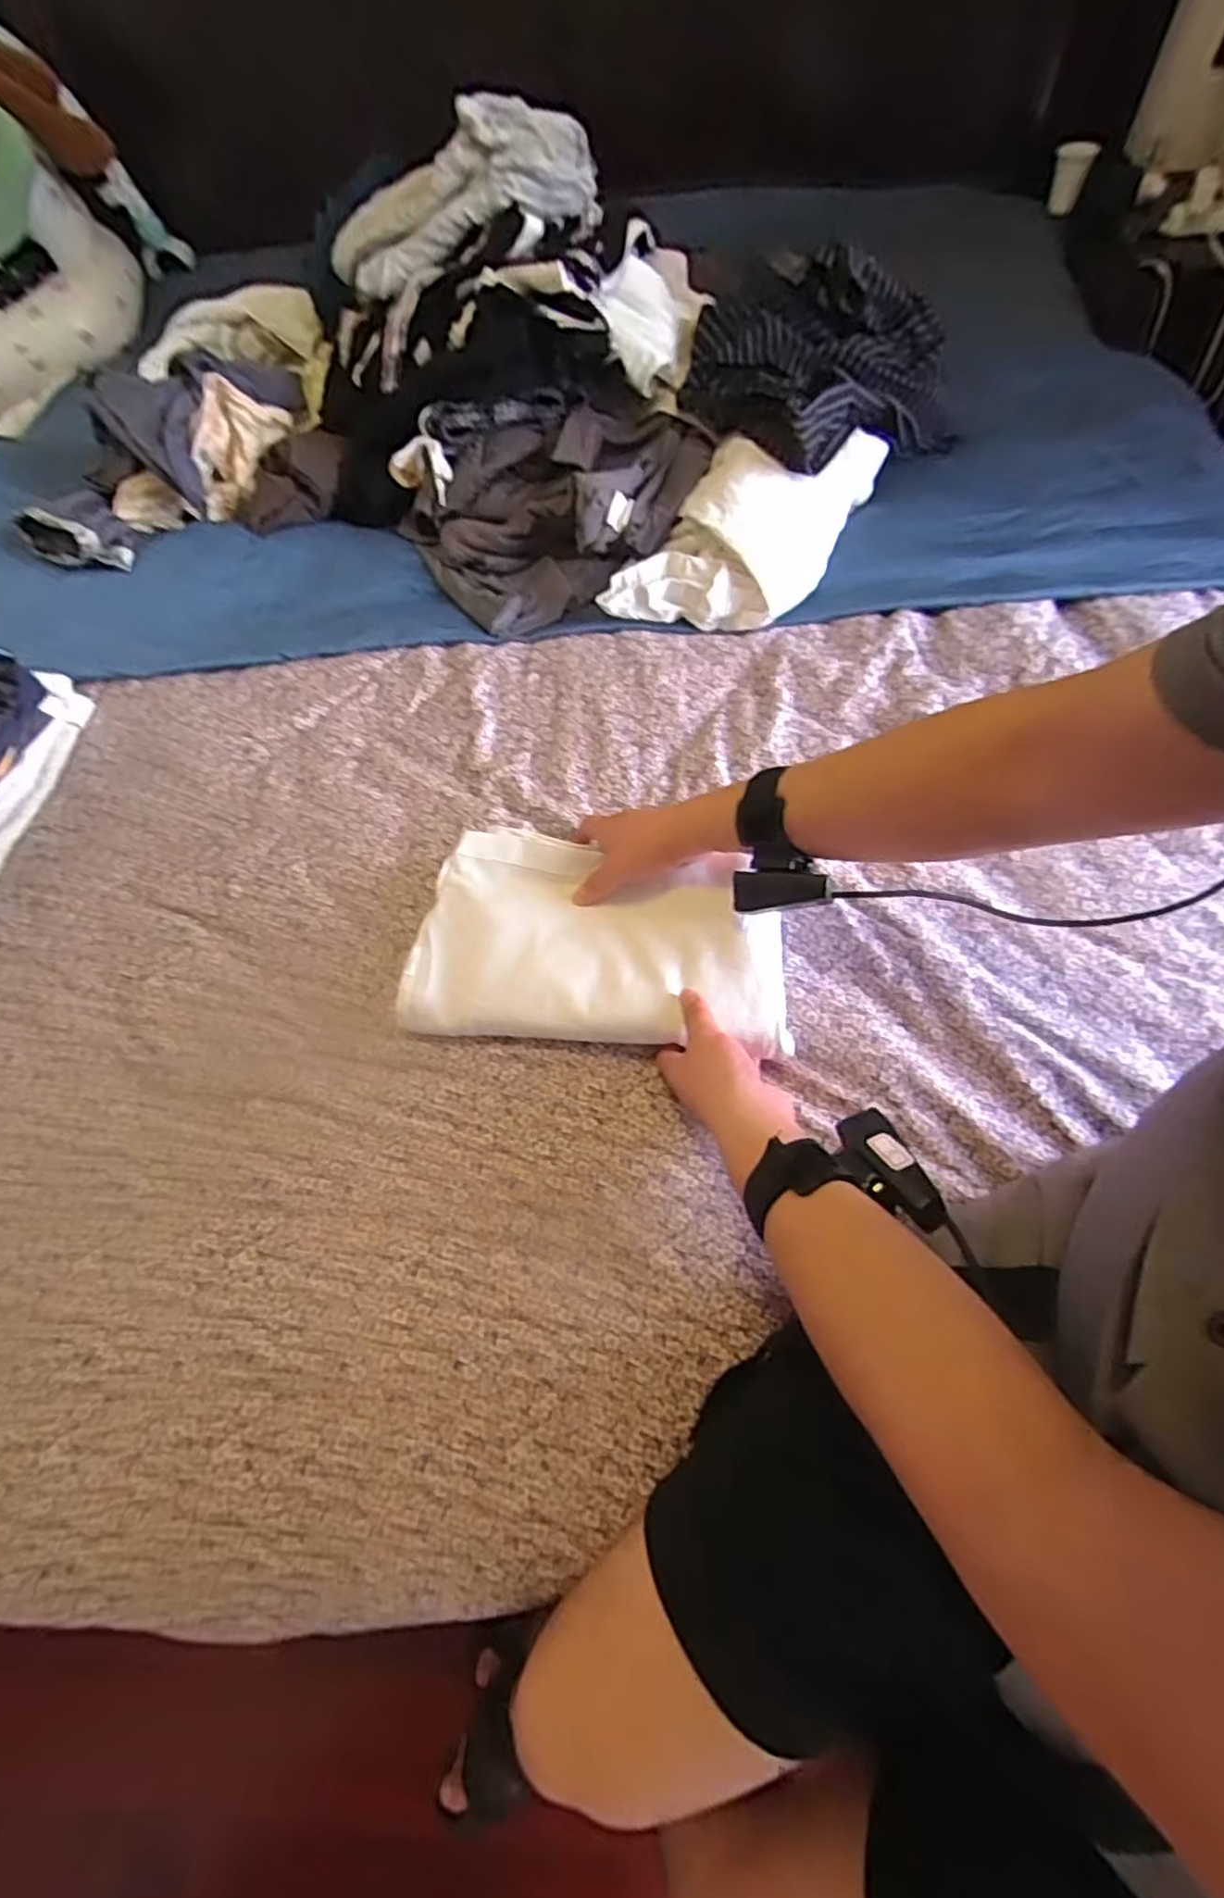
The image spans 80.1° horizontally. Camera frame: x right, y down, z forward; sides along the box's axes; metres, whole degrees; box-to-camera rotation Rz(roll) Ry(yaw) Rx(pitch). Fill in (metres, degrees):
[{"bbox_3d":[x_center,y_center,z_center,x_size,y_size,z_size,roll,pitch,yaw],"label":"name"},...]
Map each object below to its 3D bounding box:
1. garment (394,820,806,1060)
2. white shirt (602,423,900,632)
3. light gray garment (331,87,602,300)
[{"bbox_3d":[-0.006,-0.005,0.586,0.291,0.061,0.164,6,63,7],"label":"garment"},{"bbox_3d":[0.149,-0.450,0.778,0.152,0.101,0.307,35,70,20],"label":"white shirt"},{"bbox_3d":[-0.164,-0.820,0.789,0.293,0.116,0.189,-17,61,-4],"label":"light gray garment"}]

